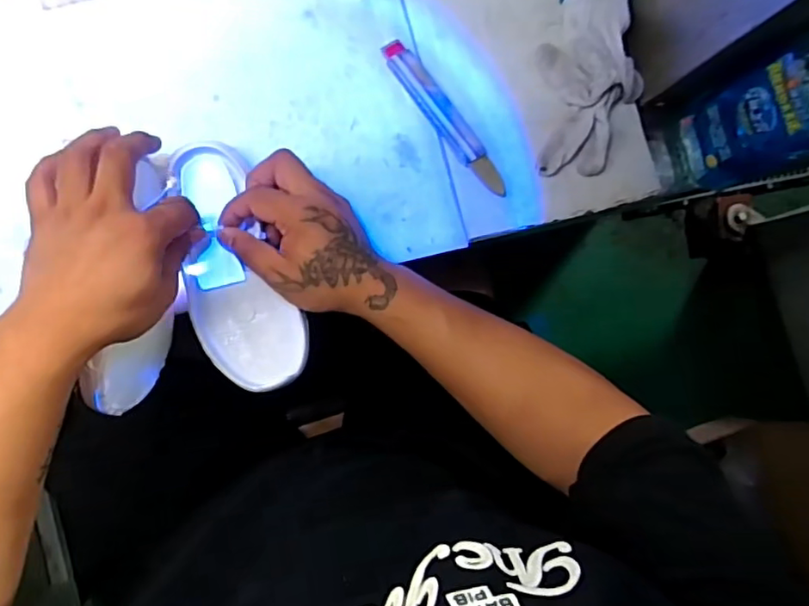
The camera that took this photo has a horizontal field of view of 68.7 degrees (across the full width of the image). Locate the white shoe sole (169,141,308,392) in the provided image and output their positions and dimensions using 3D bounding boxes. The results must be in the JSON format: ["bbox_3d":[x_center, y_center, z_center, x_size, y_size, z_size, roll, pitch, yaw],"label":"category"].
[{"bbox_3d":[-0.140,-0.029,0.482,0.082,0.028,0.199,-16,93,-9],"label":"white shoe sole"}]

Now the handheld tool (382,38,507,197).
[{"bbox_3d":[0.038,-0.164,0.529,0.026,0.012,0.162,-38,94,-8],"label":"handheld tool"}]

